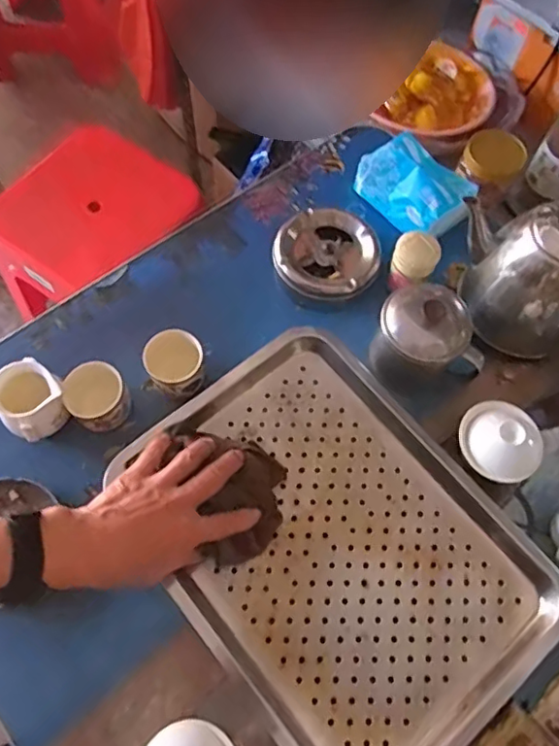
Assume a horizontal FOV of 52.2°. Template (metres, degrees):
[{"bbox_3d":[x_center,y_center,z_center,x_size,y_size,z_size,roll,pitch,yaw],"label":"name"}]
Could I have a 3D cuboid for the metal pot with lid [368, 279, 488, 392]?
[{"bbox_3d":[0.153,-0.037,0.610,0.100,0.109,0.099,1,66,-2],"label":"metal pot with lid"}]

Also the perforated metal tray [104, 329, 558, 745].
[{"bbox_3d":[0.052,0.157,0.540,0.286,0.034,0.378,-37,73,-17],"label":"perforated metal tray"}]

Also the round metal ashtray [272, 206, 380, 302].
[{"bbox_3d":[0.055,-0.137,0.681,0.120,0.051,0.109,8,66,1],"label":"round metal ashtray"}]

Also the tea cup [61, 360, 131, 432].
[{"bbox_3d":[-0.189,0.030,0.602,0.059,0.067,0.063,1,66,-2],"label":"tea cup"}]

